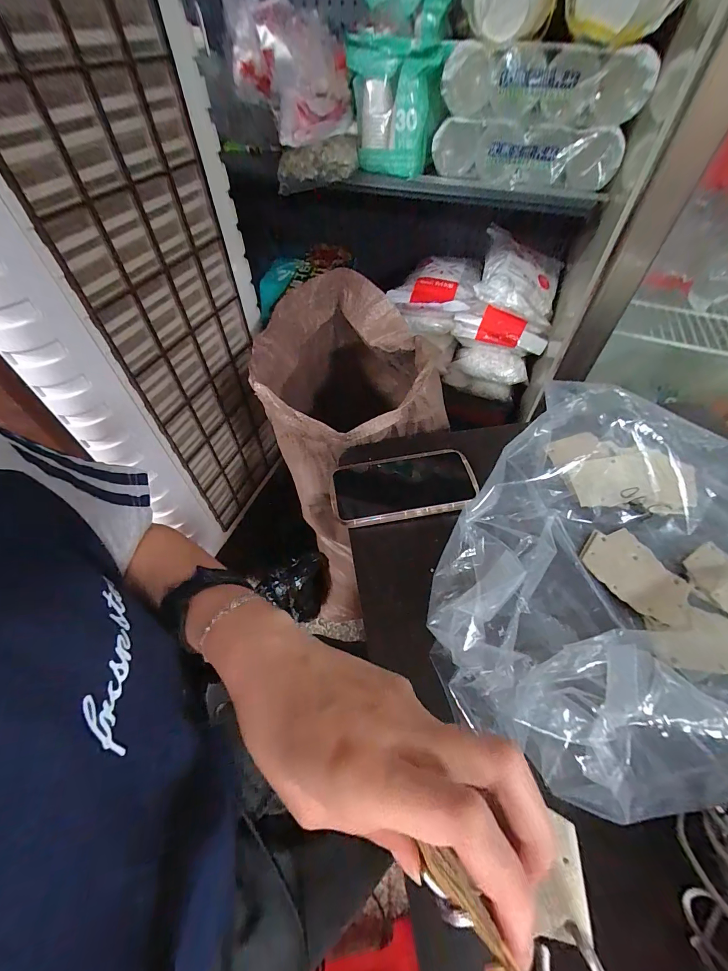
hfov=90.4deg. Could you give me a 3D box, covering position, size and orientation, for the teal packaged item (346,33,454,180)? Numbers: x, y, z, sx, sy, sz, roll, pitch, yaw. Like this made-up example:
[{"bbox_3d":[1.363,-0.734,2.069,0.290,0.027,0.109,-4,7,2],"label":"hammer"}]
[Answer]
[{"bbox_3d":[0.044,-0.589,0.569,0.155,0.138,0.089,10,55,10],"label":"teal packaged item"}]

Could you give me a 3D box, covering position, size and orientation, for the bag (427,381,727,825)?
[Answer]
[{"bbox_3d":[0.241,0.055,0.329,0.271,0.067,0.350,30,60,22],"label":"bag"}]

